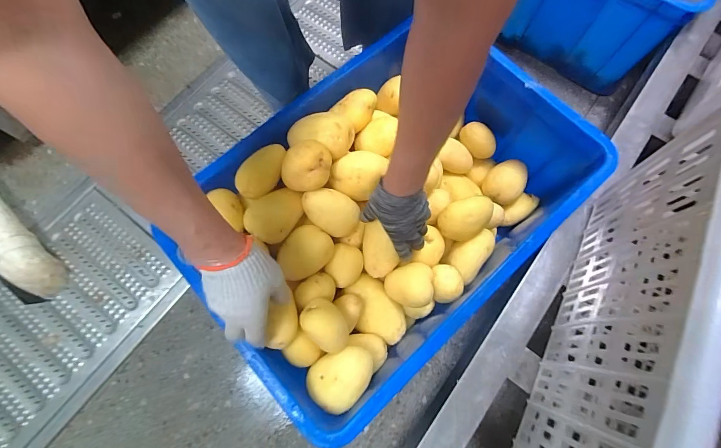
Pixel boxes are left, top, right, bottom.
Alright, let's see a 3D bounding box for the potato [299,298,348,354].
[{"bbox_3d":[-0.046,0.136,0.451,0.048,0.049,0.075,-40,81,-12],"label":"potato"}]

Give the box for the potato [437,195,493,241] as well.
[{"bbox_3d":[0.172,-0.008,0.548,0.085,0.046,0.060,-22,78,-9],"label":"potato"}]

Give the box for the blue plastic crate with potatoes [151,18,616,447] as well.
[{"bbox_3d":[0.043,-0.041,0.560,0.591,0.183,0.406,-40,81,-10],"label":"blue plastic crate with potatoes"}]

